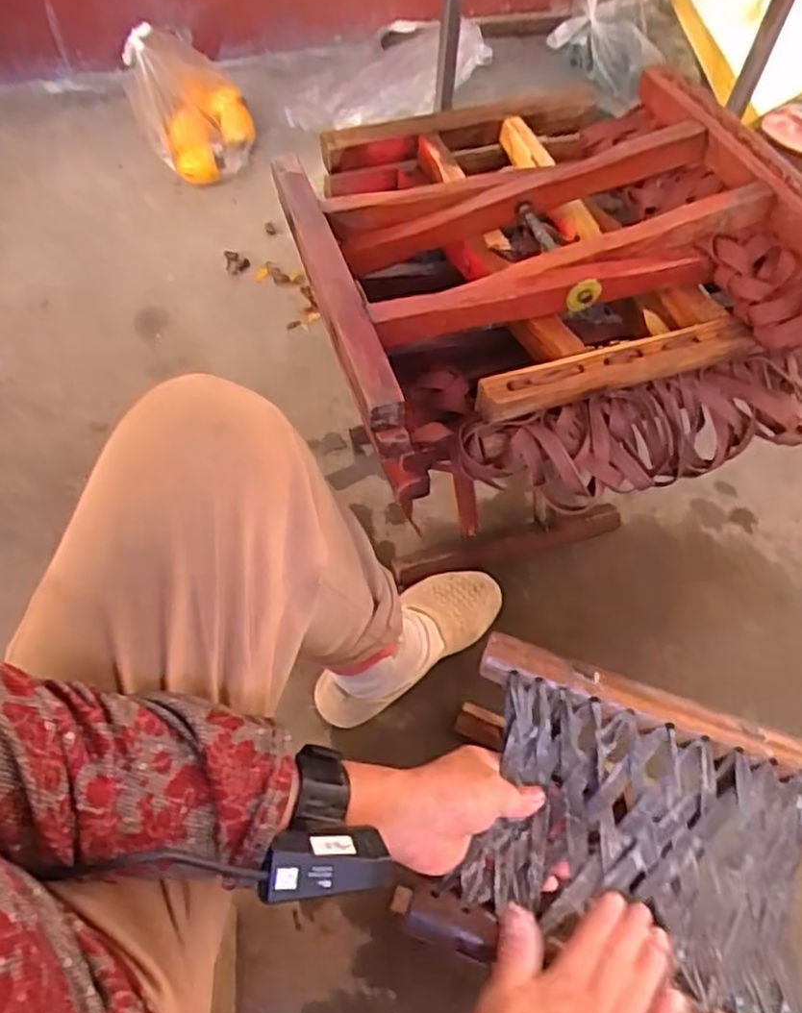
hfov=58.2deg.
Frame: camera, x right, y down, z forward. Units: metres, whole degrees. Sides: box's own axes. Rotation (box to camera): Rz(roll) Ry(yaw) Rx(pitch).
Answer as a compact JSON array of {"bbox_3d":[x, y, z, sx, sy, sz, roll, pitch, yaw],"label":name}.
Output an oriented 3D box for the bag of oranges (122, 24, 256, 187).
[{"bbox_3d":[-0.357,-0.688,1.214,0.194,0.187,0.226,-15,63,-11],"label":"bag of oranges"}]

